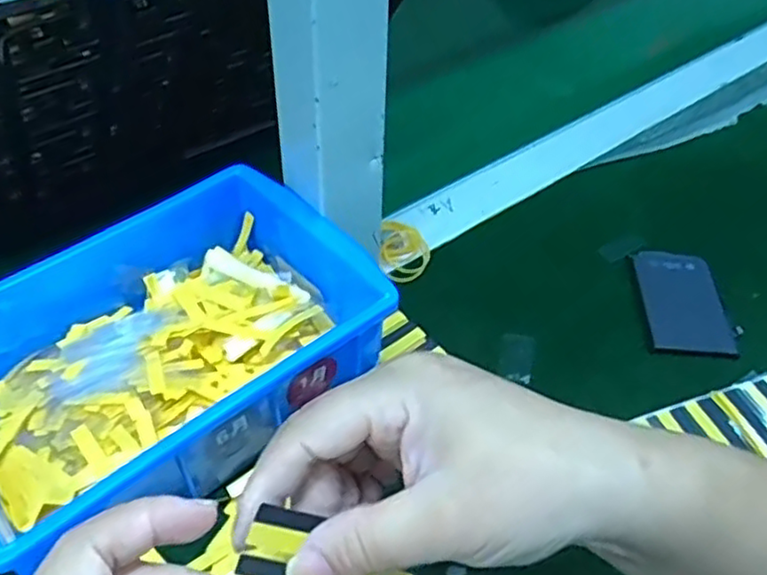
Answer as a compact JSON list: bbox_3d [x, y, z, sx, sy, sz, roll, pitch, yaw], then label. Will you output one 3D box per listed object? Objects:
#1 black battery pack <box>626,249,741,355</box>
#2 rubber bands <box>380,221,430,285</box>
[{"bbox_3d":[0.176,0.008,0.410,0.046,0.010,0.077,3,46,-1],"label":"black battery pack"},{"bbox_3d":[0.013,-0.024,0.436,0.031,0.010,0.045,4,46,0],"label":"rubber bands"}]

